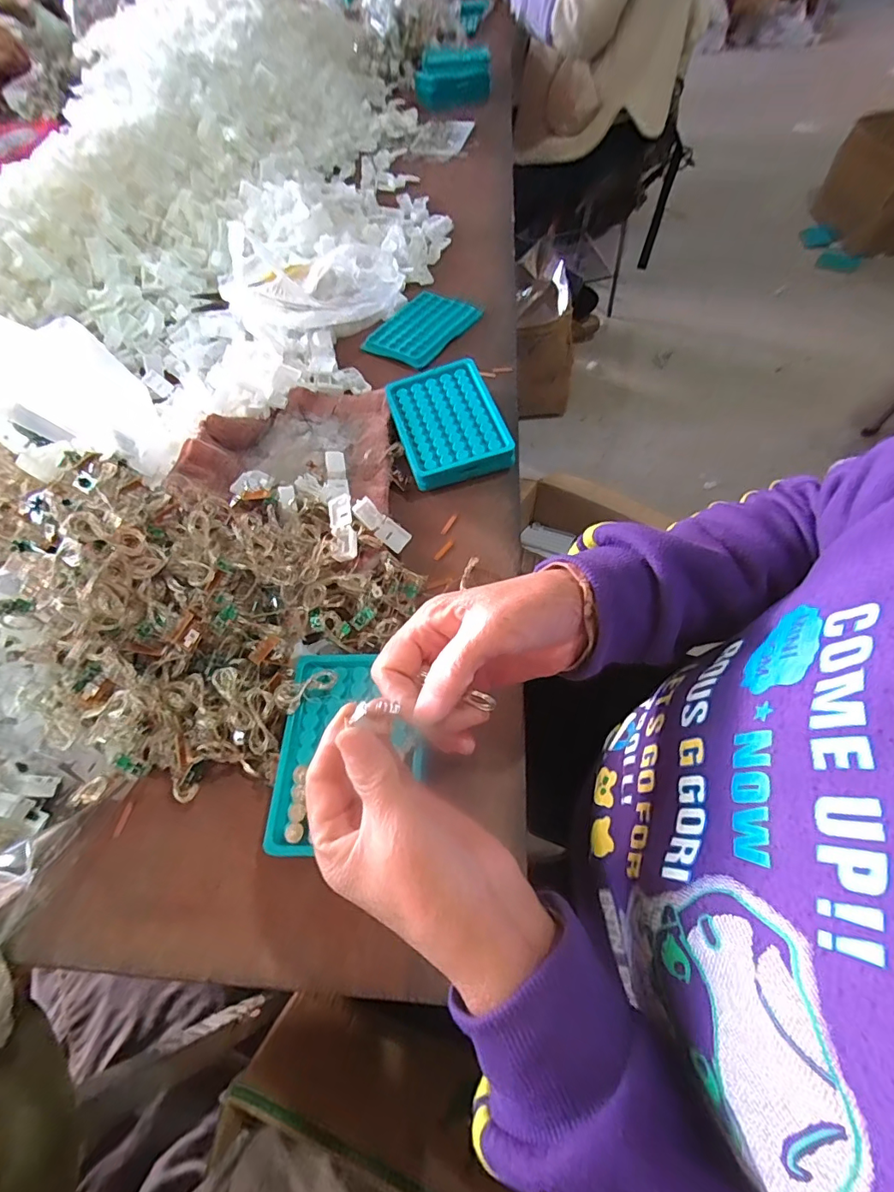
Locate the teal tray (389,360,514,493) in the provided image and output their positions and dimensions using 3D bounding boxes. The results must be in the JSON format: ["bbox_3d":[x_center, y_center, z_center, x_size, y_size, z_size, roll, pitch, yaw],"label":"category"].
[{"bbox_3d":[0.001,-0.171,0.487,0.095,0.032,0.131,-15,61,-5],"label":"teal tray"}]

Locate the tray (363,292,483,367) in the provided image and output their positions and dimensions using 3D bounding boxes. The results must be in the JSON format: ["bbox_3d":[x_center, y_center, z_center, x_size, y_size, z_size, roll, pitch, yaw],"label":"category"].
[{"bbox_3d":[-0.031,-0.329,0.596,0.094,0.011,0.120,34,68,21],"label":"tray"}]

